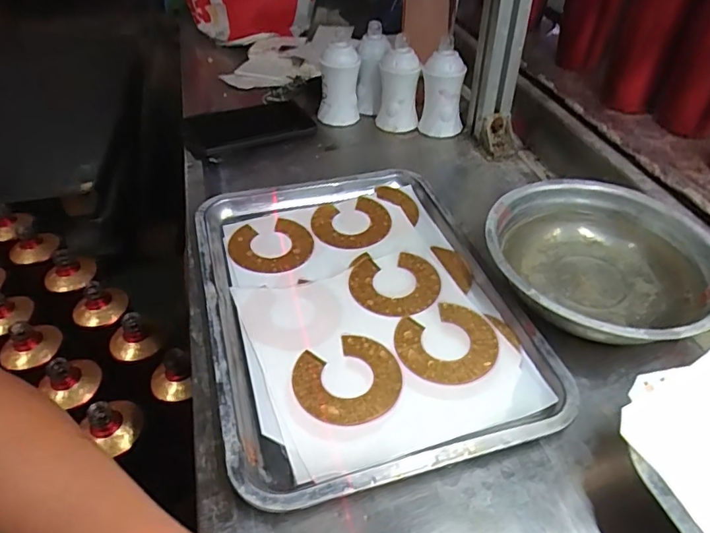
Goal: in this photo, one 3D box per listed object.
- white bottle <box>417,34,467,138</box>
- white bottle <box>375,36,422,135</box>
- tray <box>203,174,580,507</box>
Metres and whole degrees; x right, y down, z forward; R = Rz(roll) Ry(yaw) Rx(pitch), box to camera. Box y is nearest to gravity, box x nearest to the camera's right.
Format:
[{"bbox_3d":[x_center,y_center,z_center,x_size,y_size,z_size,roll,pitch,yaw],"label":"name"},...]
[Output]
[{"bbox_3d":[0.114,-0.226,0.676,0.056,0.114,0.047,1,44,4],"label":"white bottle"},{"bbox_3d":[0.058,-0.235,0.691,0.056,0.113,0.049,-10,44,-7],"label":"white bottle"},{"bbox_3d":[0.000,0.019,0.457,0.250,0.029,0.339,-13,44,-10],"label":"tray"}]

